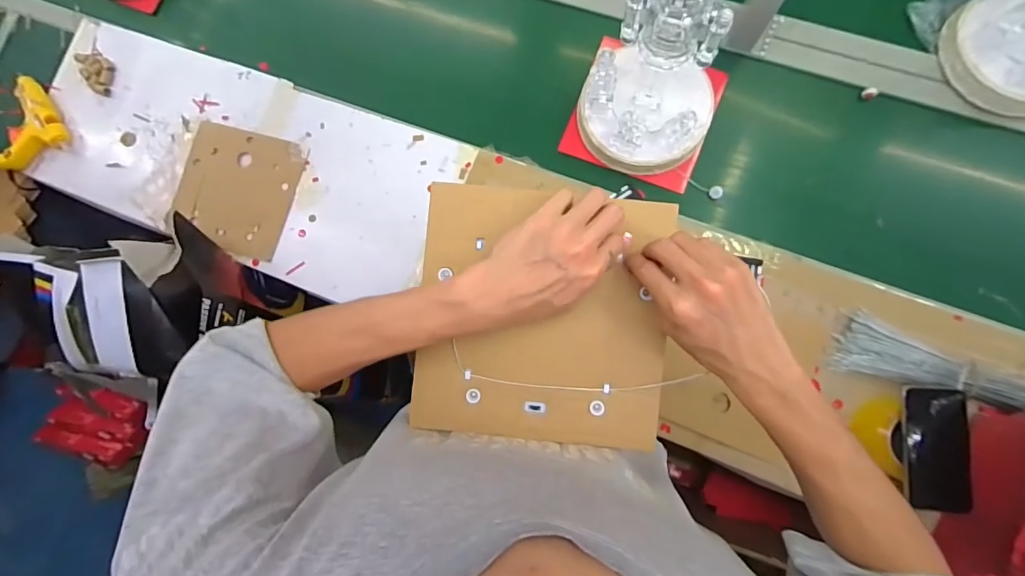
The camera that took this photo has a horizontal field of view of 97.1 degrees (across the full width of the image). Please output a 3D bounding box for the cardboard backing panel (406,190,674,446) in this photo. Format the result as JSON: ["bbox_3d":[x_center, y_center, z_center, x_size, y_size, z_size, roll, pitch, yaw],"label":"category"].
[{"bbox_3d":[0.027,0.025,0.406,0.216,0.017,0.217,5,92,1],"label":"cardboard backing panel"}]

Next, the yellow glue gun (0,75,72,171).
[{"bbox_3d":[-0.937,-0.315,0.869,0.136,0.037,0.148,-29,81,2],"label":"yellow glue gun"}]

